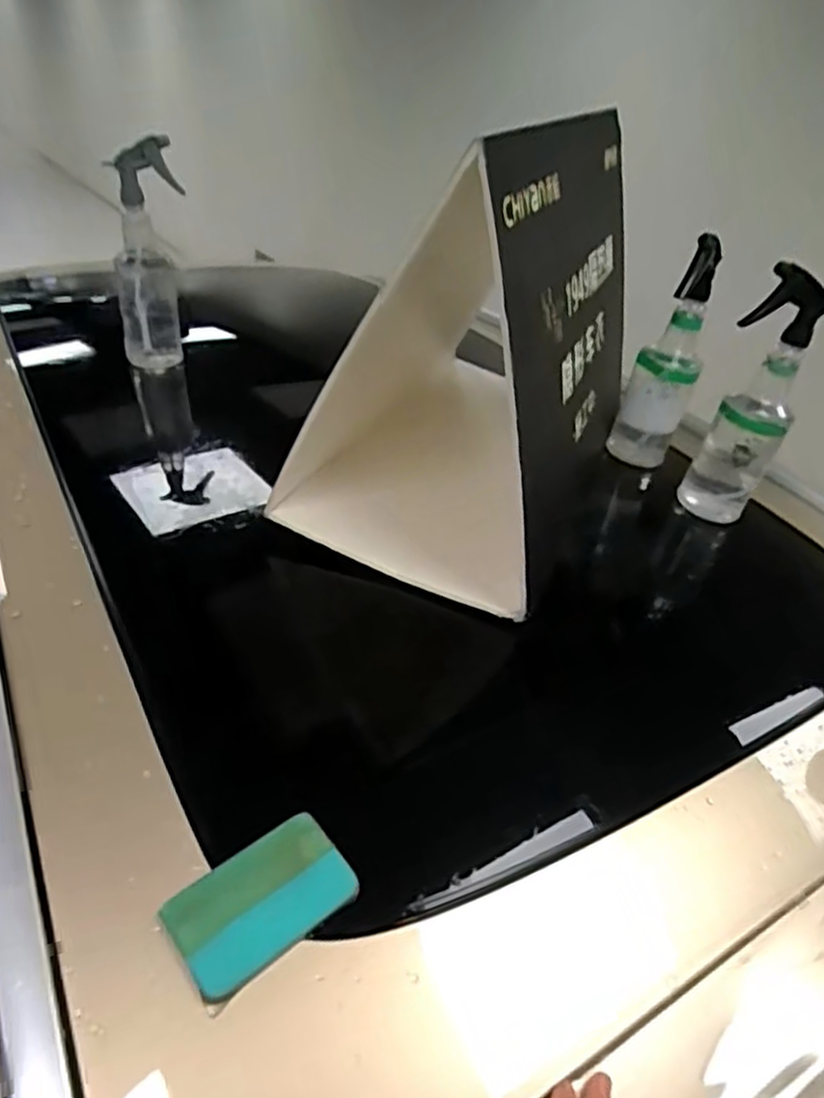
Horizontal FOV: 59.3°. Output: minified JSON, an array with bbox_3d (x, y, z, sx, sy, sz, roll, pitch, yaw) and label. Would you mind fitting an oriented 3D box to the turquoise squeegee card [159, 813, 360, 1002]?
[{"bbox_3d":[-0.105,0.248,0.513,0.121,0.009,0.077,-25,52,-32],"label":"turquoise squeegee card"}]

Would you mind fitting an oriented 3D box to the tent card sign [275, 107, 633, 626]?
[{"bbox_3d":[0.108,-0.265,0.894,0.296,0.453,0.603,18,37,14],"label":"tent card sign"}]

